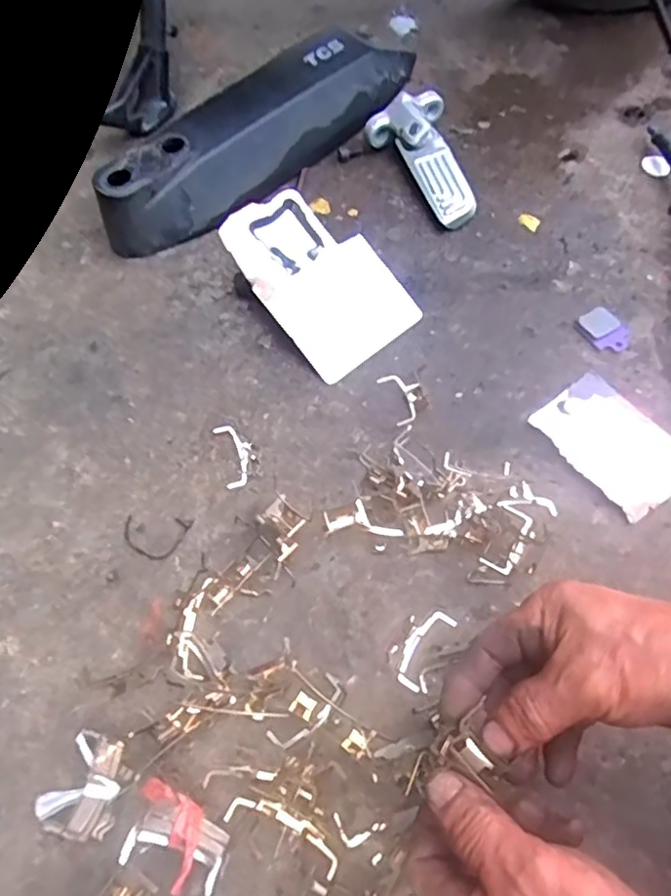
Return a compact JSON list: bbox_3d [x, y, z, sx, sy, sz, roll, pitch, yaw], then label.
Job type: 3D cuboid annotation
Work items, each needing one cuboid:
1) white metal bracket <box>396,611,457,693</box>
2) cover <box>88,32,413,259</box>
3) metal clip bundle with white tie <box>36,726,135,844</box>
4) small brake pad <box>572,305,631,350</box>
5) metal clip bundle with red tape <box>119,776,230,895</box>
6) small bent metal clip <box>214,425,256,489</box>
[{"bbox_3d":[0.058,0.130,0.406,0.021,0.004,0.053,31,68,15],"label":"white metal bracket"},{"bbox_3d":[-0.063,-0.310,0.597,0.371,0.068,0.090,-42,70,-18],"label":"cover"},{"bbox_3d":[-0.147,0.197,0.365,0.045,0.021,0.052,16,65,9],"label":"metal clip bundle with white tie"},{"bbox_3d":[0.223,-0.097,0.516,0.033,0.006,0.044,-38,69,-16],"label":"small brake pad"},{"bbox_3d":[-0.086,0.215,0.345,0.056,0.036,0.042,21,66,11],"label":"metal clip bundle with red tape"},{"bbox_3d":[-0.076,0.004,0.476,0.024,0.004,0.055,-15,64,-6],"label":"small bent metal clip"}]

